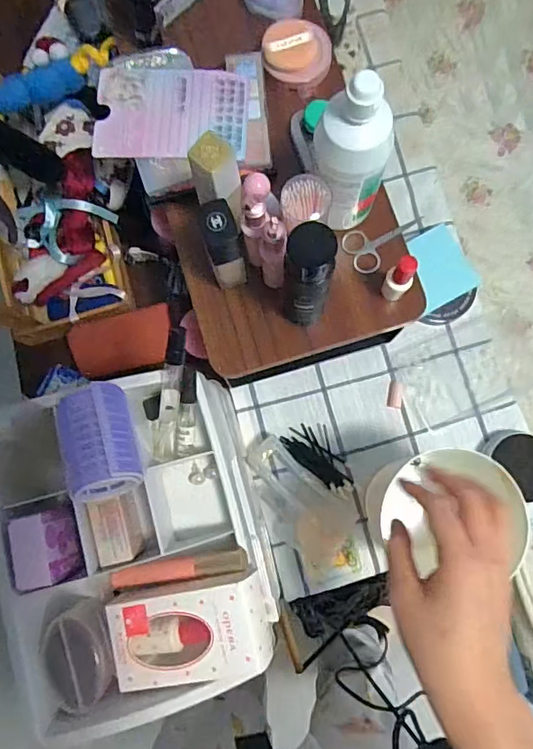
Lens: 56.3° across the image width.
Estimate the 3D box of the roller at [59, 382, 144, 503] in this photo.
[{"bbox_3d":[-0.113,0.045,0.345,0.043,0.040,0.076,-15,81,0],"label":"roller"}]

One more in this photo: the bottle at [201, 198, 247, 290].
[{"bbox_3d":[-0.036,-0.111,0.445,0.027,0.110,0.034,-11,81,0],"label":"bottle"}]

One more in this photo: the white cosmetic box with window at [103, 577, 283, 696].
[{"bbox_3d":[-0.053,0.182,0.351,0.115,0.029,0.062,-11,81,0],"label":"white cosmetic box with window"}]

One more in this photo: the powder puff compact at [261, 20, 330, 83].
[{"bbox_3d":[0.032,-0.333,0.515,0.068,0.024,0.057,2,81,2],"label":"powder puff compact"}]

